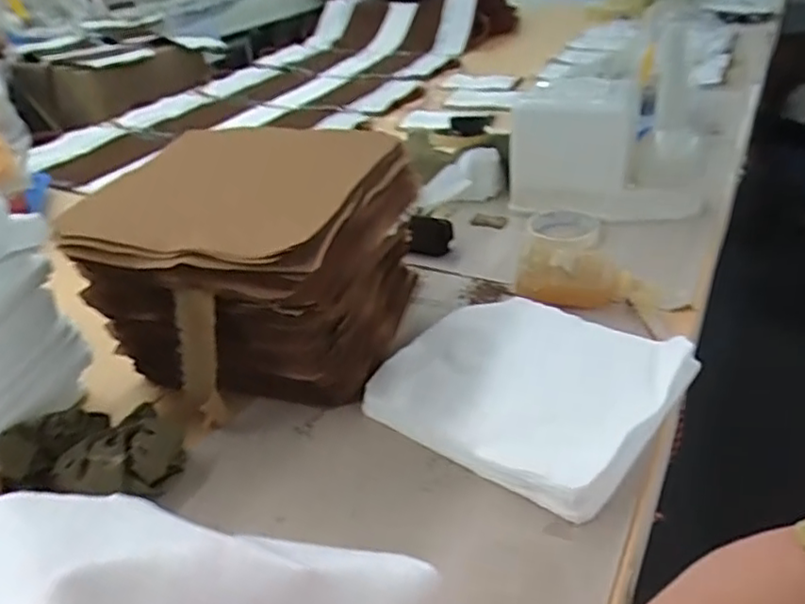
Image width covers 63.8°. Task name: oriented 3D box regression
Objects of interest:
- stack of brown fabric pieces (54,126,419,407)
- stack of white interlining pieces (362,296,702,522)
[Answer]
[{"bbox_3d":[-0.125,-0.029,0.619,0.227,0.199,0.255,5,34,16],"label":"stack of brown fabric pieces"},{"bbox_3d":[0.116,0.072,0.578,0.213,0.039,0.209,23,42,37],"label":"stack of white interlining pieces"}]

